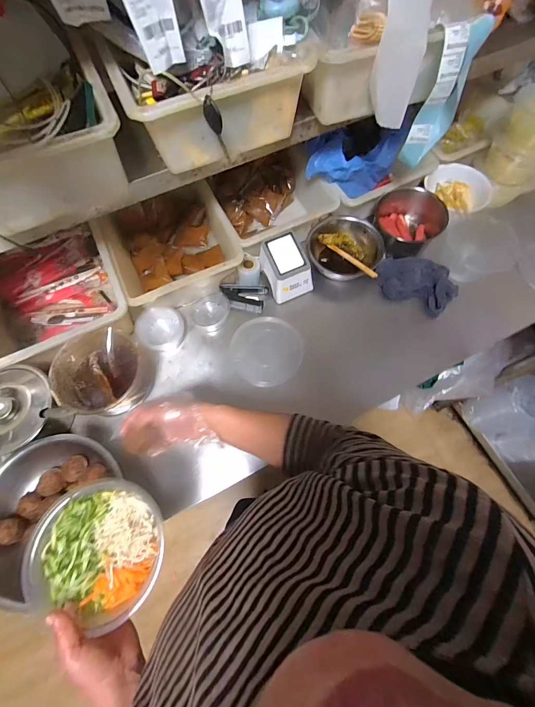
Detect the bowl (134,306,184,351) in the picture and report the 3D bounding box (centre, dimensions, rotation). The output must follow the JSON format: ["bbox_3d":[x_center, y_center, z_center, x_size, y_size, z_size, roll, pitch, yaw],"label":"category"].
[{"bbox_3d":[-0.246,-0.055,0.686,0.081,0.075,0.105,23,72,10],"label":"bowl"}]

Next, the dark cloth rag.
[{"bbox_3d":[0.372,-0.171,0.746,0.198,0.061,0.136,9,70,5],"label":"dark cloth rag"}]

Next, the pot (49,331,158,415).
[{"bbox_3d":[-0.339,0.044,0.632,0.165,0.098,0.168,0,69,1],"label":"pot"}]

